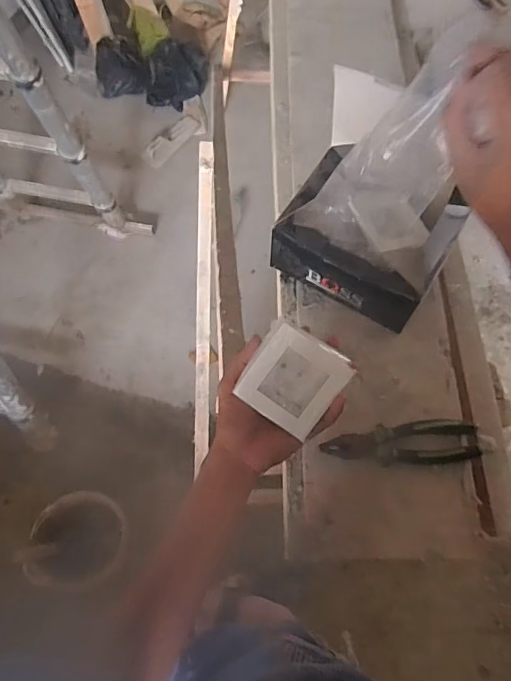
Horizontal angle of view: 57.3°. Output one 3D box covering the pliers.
[{"bbox_3d":[0.174,0.125,0.564,0.182,0.025,0.049,-3,68,-3],"label":"pliers"}]

